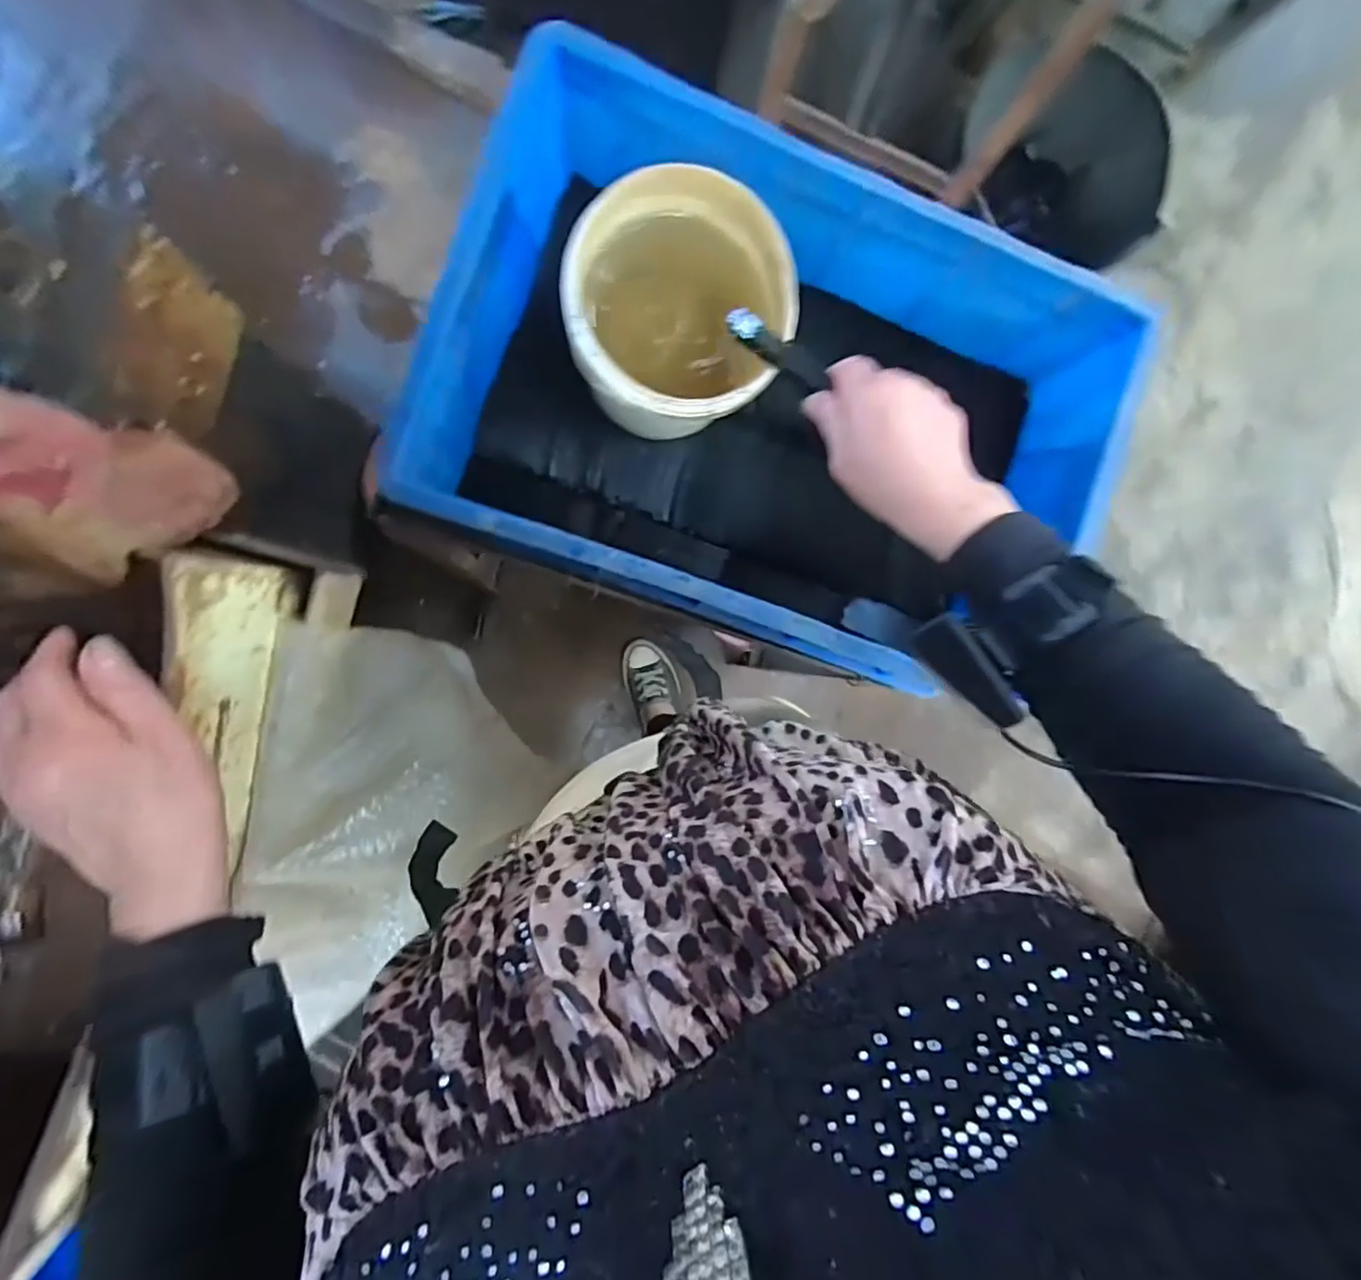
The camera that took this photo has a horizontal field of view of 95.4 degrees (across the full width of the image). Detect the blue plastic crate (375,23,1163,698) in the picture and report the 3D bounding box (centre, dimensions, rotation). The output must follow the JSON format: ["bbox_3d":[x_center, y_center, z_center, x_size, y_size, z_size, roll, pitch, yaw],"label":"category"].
[{"bbox_3d":[0.078,-0.181,0.513,0.510,0.185,0.343,19,84,-5],"label":"blue plastic crate"}]

